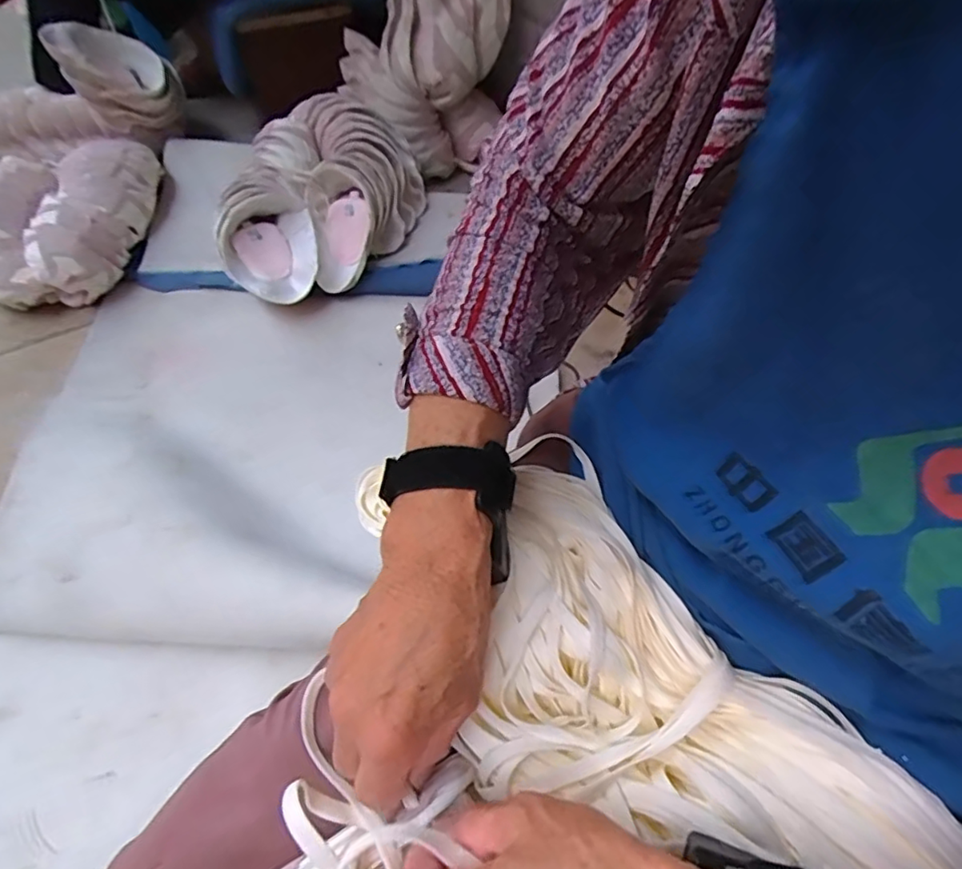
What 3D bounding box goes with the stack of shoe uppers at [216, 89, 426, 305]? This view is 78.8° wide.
[{"bbox_3d":[-0.273,-0.432,1.054,0.303,0.137,0.456,4,52,2],"label":"stack of shoe uppers"}]

